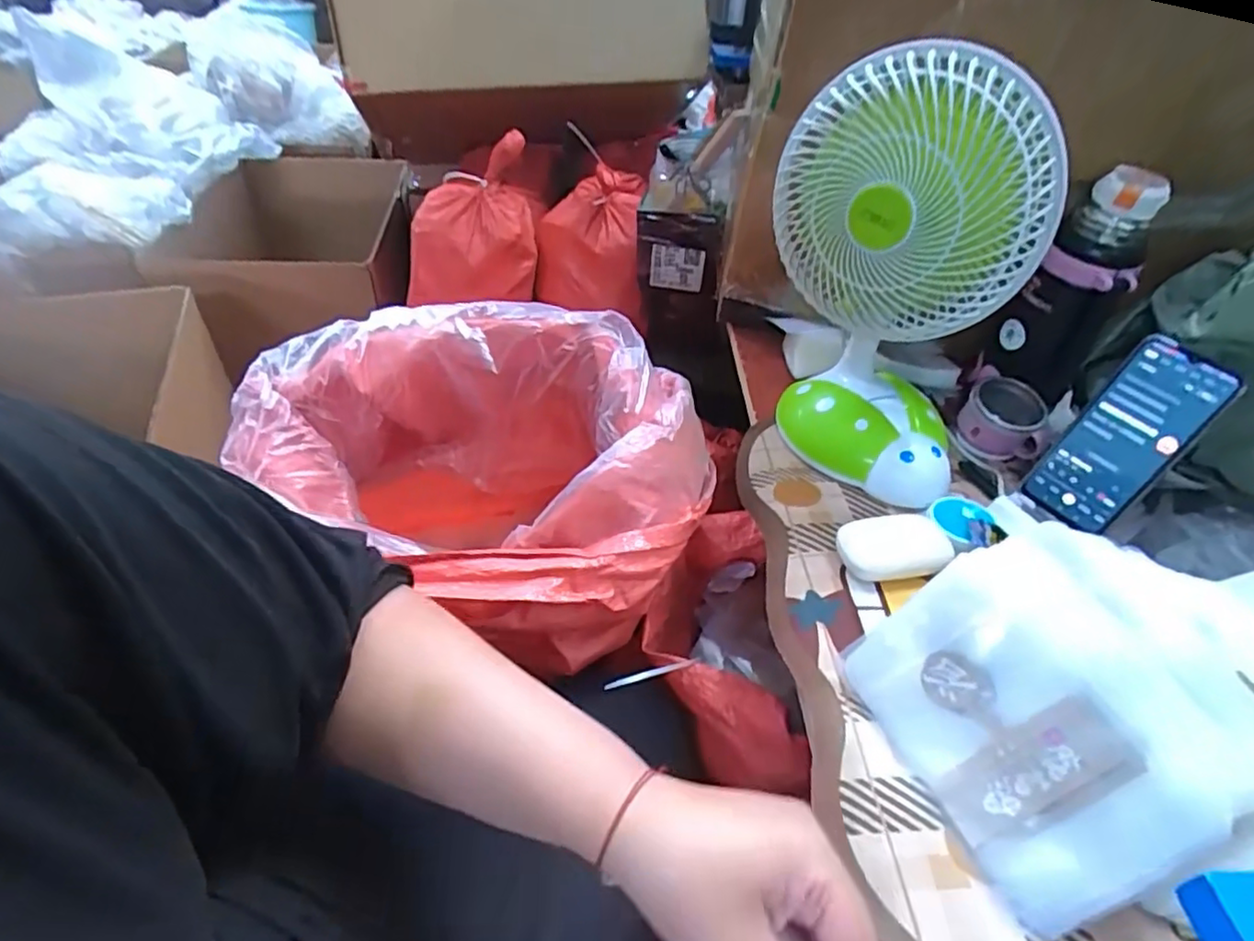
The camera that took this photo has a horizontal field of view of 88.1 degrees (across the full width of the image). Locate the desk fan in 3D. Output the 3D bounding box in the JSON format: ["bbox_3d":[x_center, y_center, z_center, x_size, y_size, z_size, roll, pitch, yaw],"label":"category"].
[{"bbox_3d":[0.227,-0.151,0.559,0.123,0.335,0.211,-26,50,-29],"label":"desk fan"}]

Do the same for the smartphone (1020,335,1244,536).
[{"bbox_3d":[0.409,-0.024,0.535,0.013,0.160,0.073,-5,40,-44],"label":"smartphone"}]

